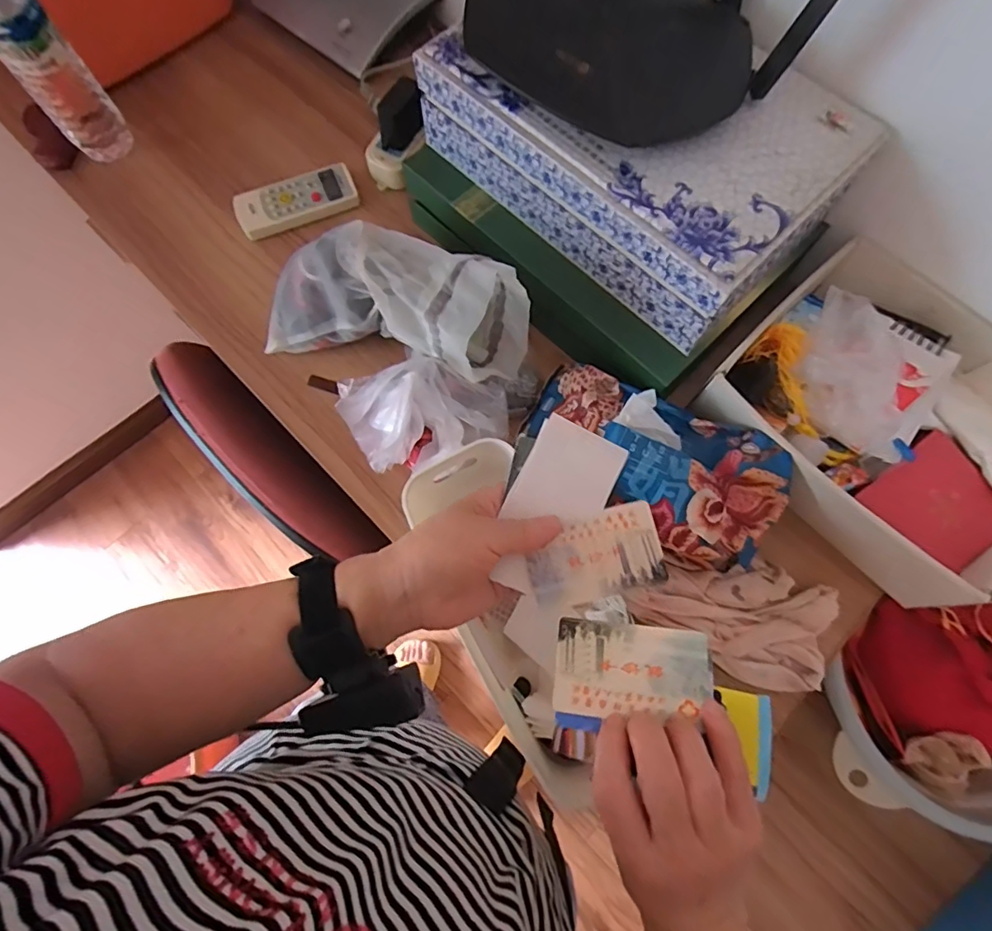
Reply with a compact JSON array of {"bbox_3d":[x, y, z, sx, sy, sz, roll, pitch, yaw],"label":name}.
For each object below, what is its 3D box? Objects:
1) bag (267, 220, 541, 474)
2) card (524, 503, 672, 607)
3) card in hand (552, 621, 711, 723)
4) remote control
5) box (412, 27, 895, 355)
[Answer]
[{"bbox_3d":[-0.090,-0.125,0.476,0.182,0.123,0.263,-40,77,-12],"label":"bag"},{"bbox_3d":[0.064,0.058,0.343,0.085,0.004,0.052,-14,81,0],"label":"card"},{"bbox_3d":[0.078,0.118,0.308,0.085,0.004,0.053,3,59,11],"label":"card in hand"},{"bbox_3d":[-0.225,-0.299,0.605,0.133,0.023,0.051,-23,74,-8],"label":"remote control"},{"bbox_3d":[0.121,-0.292,0.476,0.202,0.099,0.340,-43,78,-13],"label":"box"}]

